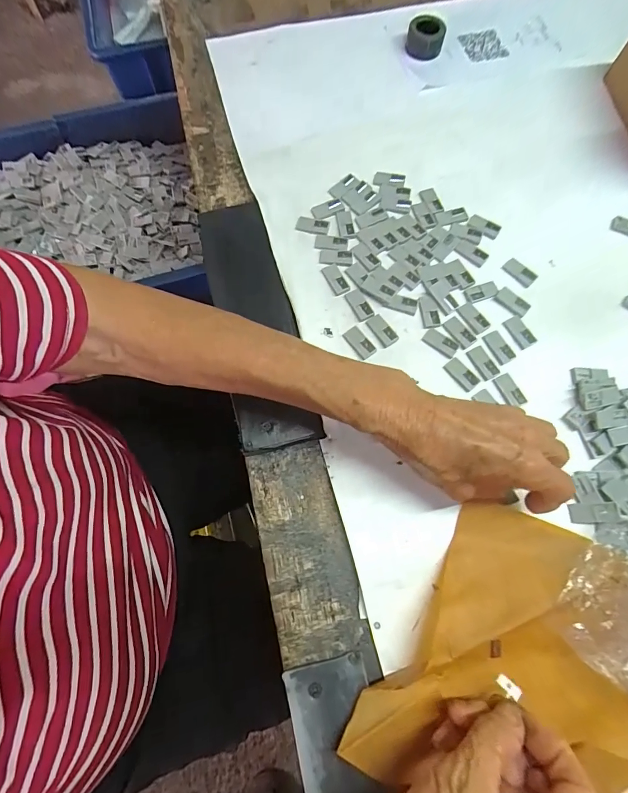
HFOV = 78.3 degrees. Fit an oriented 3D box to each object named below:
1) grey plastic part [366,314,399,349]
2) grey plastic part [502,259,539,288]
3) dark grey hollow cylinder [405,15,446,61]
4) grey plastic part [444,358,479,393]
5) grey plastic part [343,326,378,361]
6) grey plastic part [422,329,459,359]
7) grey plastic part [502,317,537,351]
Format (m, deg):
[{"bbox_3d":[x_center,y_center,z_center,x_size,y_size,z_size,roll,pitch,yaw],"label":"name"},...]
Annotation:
[{"bbox_3d":[0.055,-0.054,0.312,0.015,0.004,0.028,-32,76,-8],"label":"grey plastic part"},{"bbox_3d":[0.177,-0.107,0.332,0.017,0.004,0.028,-43,78,-11],"label":"grey plastic part"},{"bbox_3d":[0.117,-0.376,0.402,0.038,0.022,0.036,14,74,5],"label":"dark grey hollow cylinder"},{"bbox_3d":[0.116,-0.017,0.303,0.013,0.004,0.028,-38,77,-10],"label":"grey plastic part"},{"bbox_3d":[0.036,-0.043,0.309,0.015,0.004,0.028,-35,76,-9],"label":"grey plastic part"},{"bbox_3d":[0.102,-0.044,0.310,0.028,0.004,0.014,33,77,10],"label":"grey plastic part"},{"bbox_3d":[0.169,-0.052,0.316,0.015,0.004,0.027,-30,75,-8],"label":"grey plastic part"}]

